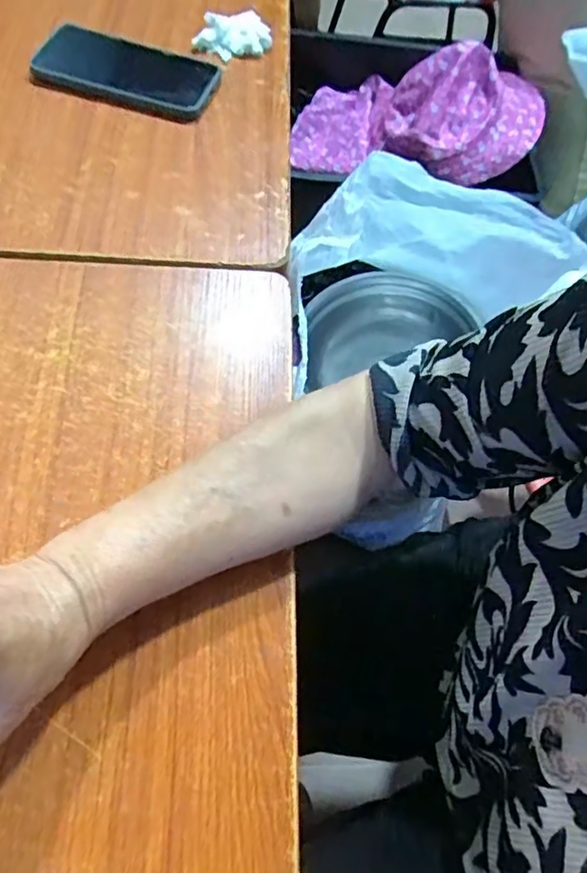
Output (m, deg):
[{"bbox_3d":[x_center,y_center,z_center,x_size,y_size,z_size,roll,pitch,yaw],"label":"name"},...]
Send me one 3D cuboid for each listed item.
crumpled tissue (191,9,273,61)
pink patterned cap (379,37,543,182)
[{"bbox_3d":[-0.059,-0.399,0.586,0.071,0.025,0.043,18,62,6],"label":"crumpled tissue"},{"bbox_3d":[0.306,-0.579,1.030,0.257,0.134,0.223,24,63,6],"label":"pink patterned cap"}]

